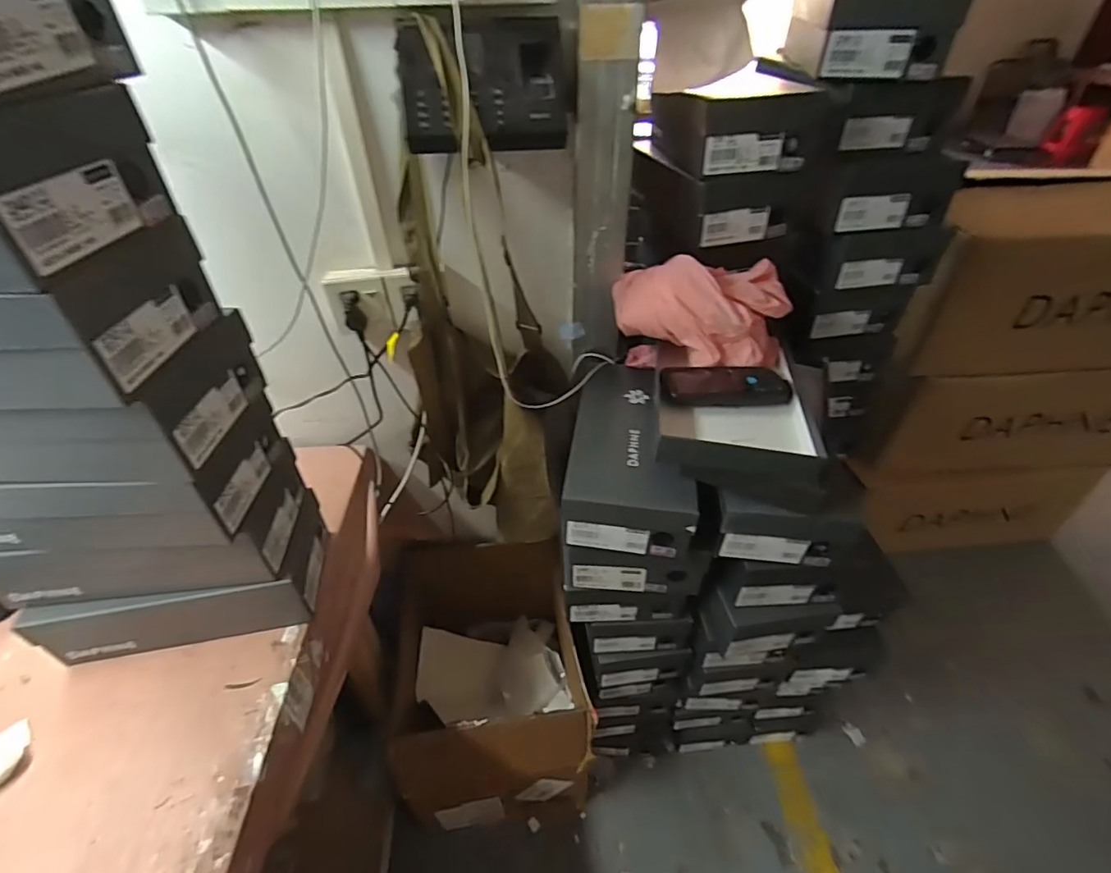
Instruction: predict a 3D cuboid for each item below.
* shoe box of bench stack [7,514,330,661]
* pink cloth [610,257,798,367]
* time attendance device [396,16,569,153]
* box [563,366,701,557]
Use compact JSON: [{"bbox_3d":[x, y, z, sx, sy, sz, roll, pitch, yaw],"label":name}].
[{"bbox_3d":[-0.476,0.187,0.687,0.306,0.096,0.147,-8,41,-9],"label":"shoe box of bench stack"},{"bbox_3d":[0.207,-0.177,0.765,0.240,0.165,0.159,16,43,18],"label":"pink cloth"},{"bbox_3d":[-0.076,-0.396,0.595,0.194,0.113,0.090,-7,41,-8],"label":"time attendance device"},{"bbox_3d":[0.106,0.019,0.745,0.165,0.094,0.283,5,41,7],"label":"box"}]

